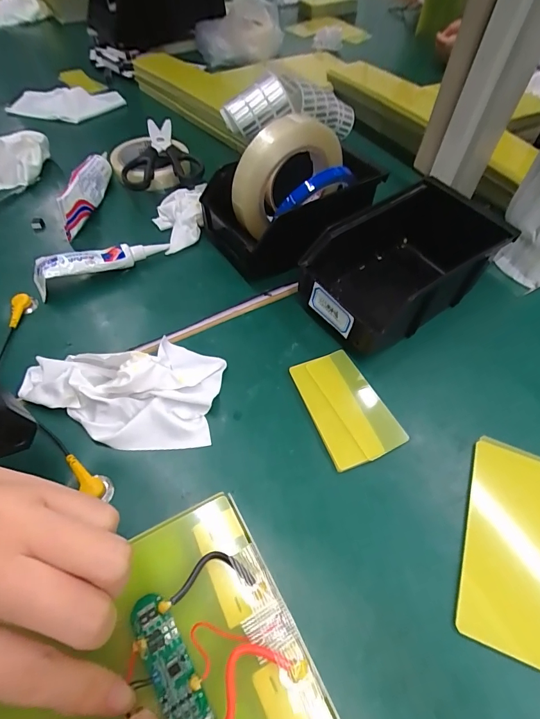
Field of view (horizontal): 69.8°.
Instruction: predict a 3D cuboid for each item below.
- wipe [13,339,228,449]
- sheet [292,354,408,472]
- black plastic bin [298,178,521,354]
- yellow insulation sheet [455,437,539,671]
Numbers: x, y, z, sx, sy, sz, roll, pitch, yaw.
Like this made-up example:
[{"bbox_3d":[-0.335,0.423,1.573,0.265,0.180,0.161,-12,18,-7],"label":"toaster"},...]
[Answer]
[{"bbox_3d":[-0.120,0.017,0.306,0.153,0.038,0.093,7,56,2],"label":"wipe"},{"bbox_3d":[0.062,0.037,0.319,0.061,0.005,0.094,-19,59,-15],"label":"sheet"},{"bbox_3d":[0.114,-0.085,0.359,0.158,0.076,0.103,-30,62,-21],"label":"black plastic bin"},{"bbox_3d":[0.173,0.126,0.270,0.070,0.004,0.139,20,57,10],"label":"yellow insulation sheet"}]

